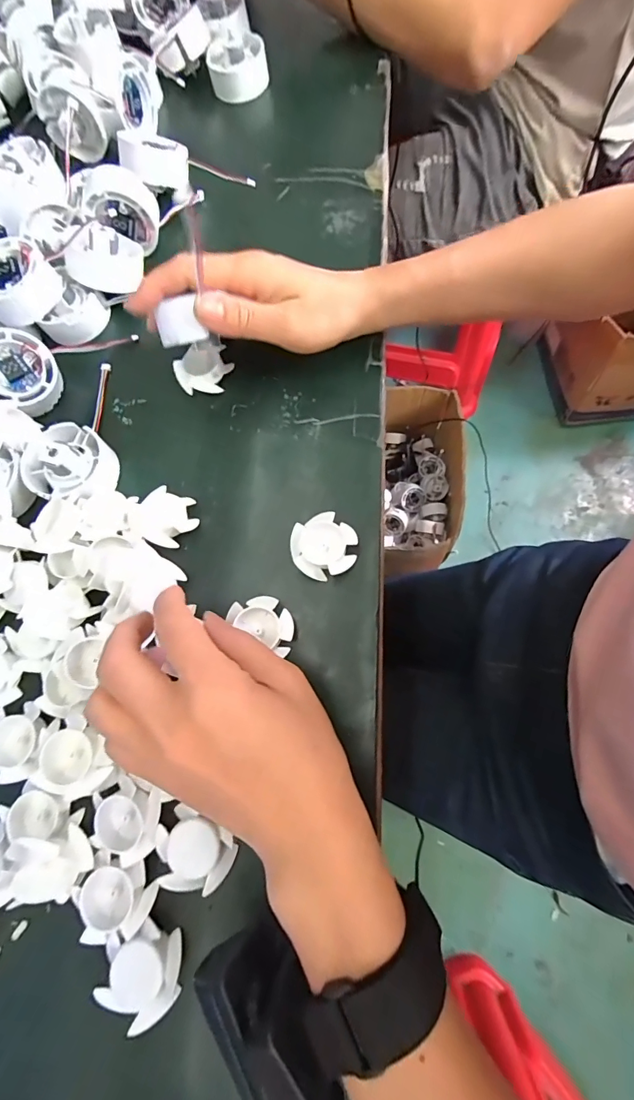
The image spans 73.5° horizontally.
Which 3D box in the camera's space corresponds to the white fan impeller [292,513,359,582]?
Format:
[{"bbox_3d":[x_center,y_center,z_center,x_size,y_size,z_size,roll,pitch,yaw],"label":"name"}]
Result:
[{"bbox_3d":[0.005,-0.002,0.266,0.040,0.013,0.038,-1,73,3],"label":"white fan impeller"}]

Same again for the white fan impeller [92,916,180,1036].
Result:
[{"bbox_3d":[-0.085,0.203,0.206,0.040,0.014,0.036,25,76,10],"label":"white fan impeller"}]

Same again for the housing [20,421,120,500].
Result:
[{"bbox_3d":[-0.166,-0.059,0.287,0.058,0.032,0.055,-1,73,3],"label":"housing"}]

